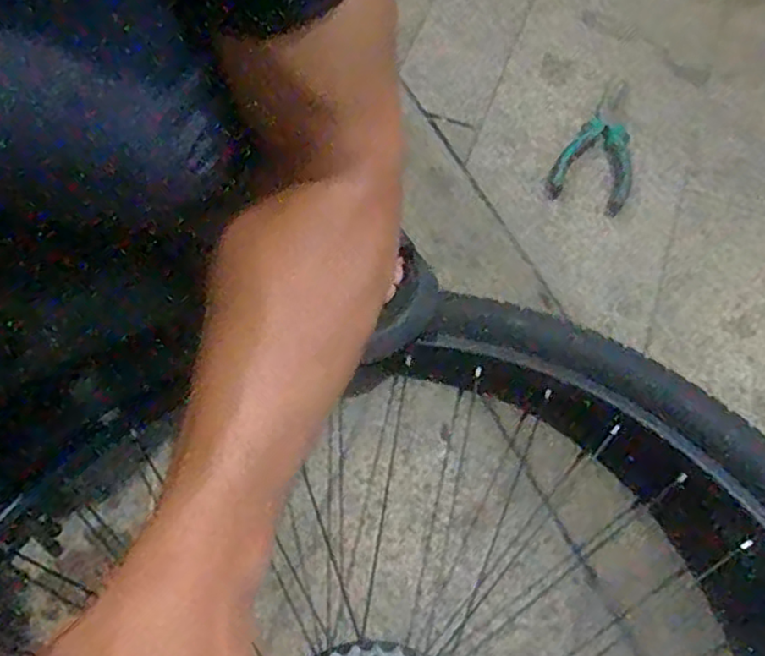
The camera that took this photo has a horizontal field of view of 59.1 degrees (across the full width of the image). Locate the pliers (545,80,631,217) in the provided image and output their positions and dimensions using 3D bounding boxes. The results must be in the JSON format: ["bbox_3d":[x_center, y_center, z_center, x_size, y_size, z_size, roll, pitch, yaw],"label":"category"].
[{"bbox_3d":[0.214,-0.181,0.650,0.071,0.011,0.154,22,67,8],"label":"pliers"}]

